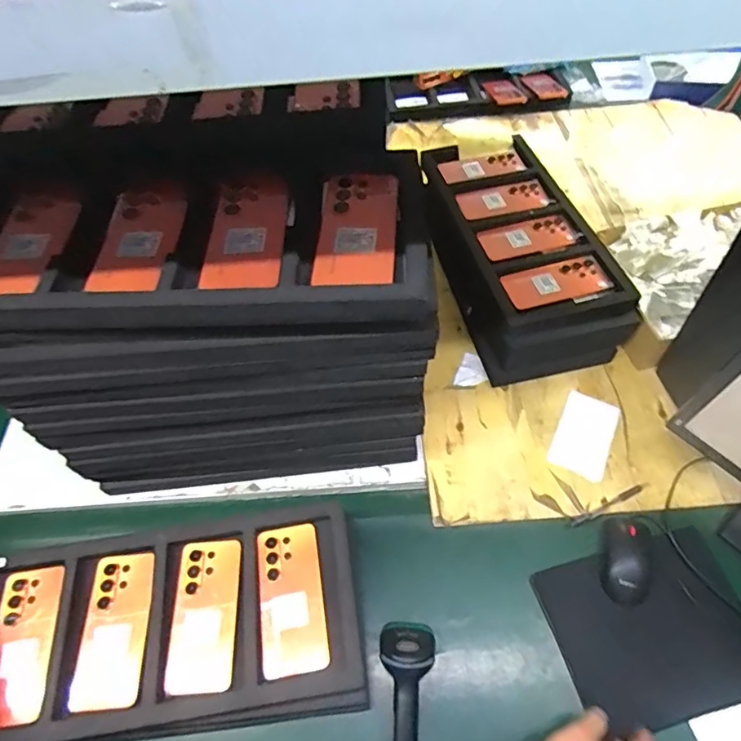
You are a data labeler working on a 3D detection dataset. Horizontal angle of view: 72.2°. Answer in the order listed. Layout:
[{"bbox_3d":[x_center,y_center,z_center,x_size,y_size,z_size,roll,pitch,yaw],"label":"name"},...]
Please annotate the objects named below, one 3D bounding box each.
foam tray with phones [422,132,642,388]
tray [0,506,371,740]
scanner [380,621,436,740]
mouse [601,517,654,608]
[{"bbox_3d":[0.264,-0.233,0.967,0.246,0.125,0.507,-12,57,-4],"label":"foam tray with phones"},{"bbox_3d":[-0.249,0.315,0.635,0.471,0.042,0.225,-5,57,1],"label":"tray"},{"bbox_3d":[0.034,0.405,0.599,0.067,0.080,0.202,6,58,8],"label":"scanner"},{"bbox_3d":[0.363,0.259,0.705,0.066,0.035,0.120,10,58,10],"label":"mouse"}]

